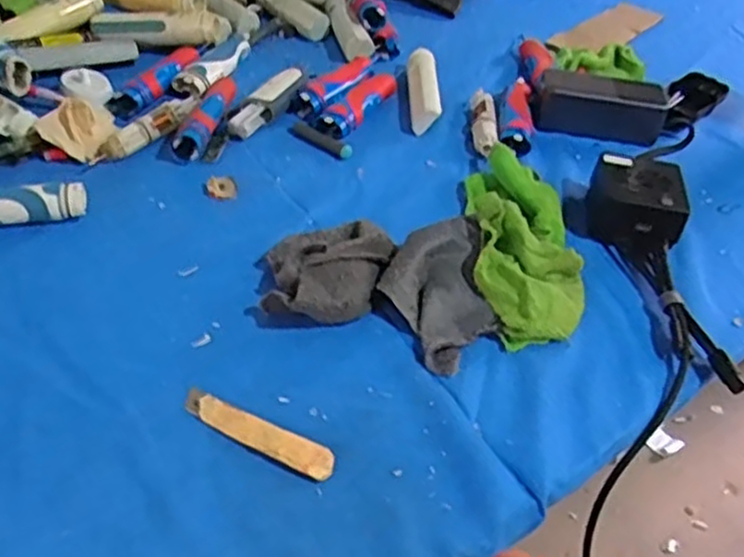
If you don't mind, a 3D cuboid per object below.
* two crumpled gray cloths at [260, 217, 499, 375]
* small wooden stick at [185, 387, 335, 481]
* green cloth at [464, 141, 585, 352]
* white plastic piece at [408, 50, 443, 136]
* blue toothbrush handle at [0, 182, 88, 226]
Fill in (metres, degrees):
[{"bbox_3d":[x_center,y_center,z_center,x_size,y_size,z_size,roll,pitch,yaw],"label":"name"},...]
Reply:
[{"bbox_3d":[0.007,0.002,0.570,0.168,0.032,0.141,5,43,-1],"label":"two crumpled gray cloths"},{"bbox_3d":[-0.074,0.098,0.474,0.108,0.004,0.023,20,45,15],"label":"small wooden stick"},{"bbox_3d":[0.125,-0.041,0.620,0.082,0.046,0.220,2,43,-4],"label":"green cloth"},{"bbox_3d":[0.055,-0.205,0.795,0.028,0.033,0.144,3,43,-3],"label":"white plastic piece"},{"bbox_3d":[-0.306,-0.059,0.596,0.140,0.025,0.033,-7,44,-13],"label":"blue toothbrush handle"}]

